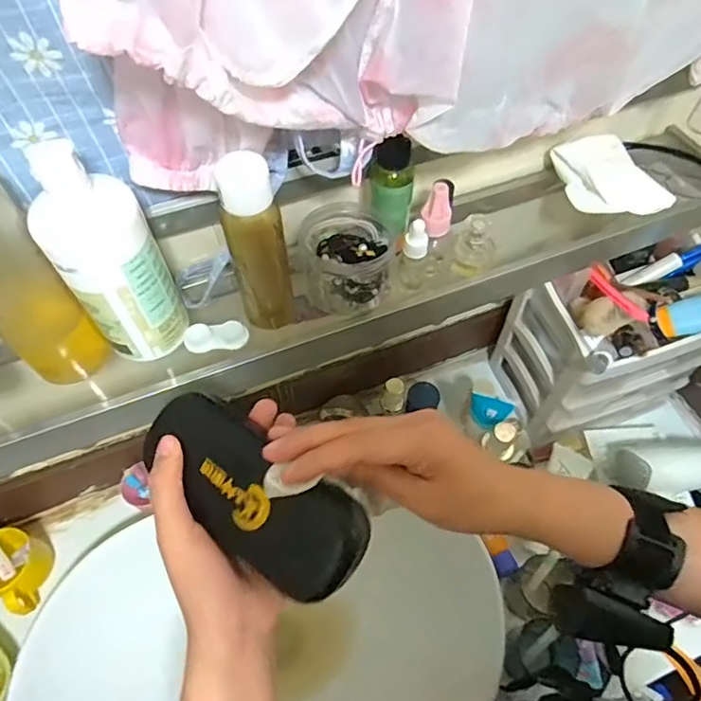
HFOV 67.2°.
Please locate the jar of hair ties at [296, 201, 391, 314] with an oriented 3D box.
[{"bbox_3d":[-0.003,-0.084,0.469,0.077,0.065,0.079,0,58,0],"label":"jar of hair ties"}]

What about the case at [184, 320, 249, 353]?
[{"bbox_3d":[-0.117,-0.012,0.462,0.054,0.011,0.022,-5,58,-3],"label":"case"}]

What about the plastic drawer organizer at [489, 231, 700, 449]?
[{"bbox_3d":[0.376,-0.011,0.763,0.241,0.280,0.164,-12,59,-8],"label":"plastic drawer organizer"}]

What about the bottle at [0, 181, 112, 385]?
[{"bbox_3d":[-0.244,-0.049,0.381,0.062,0.197,0.061,-39,65,-22],"label":"bottle"}]

